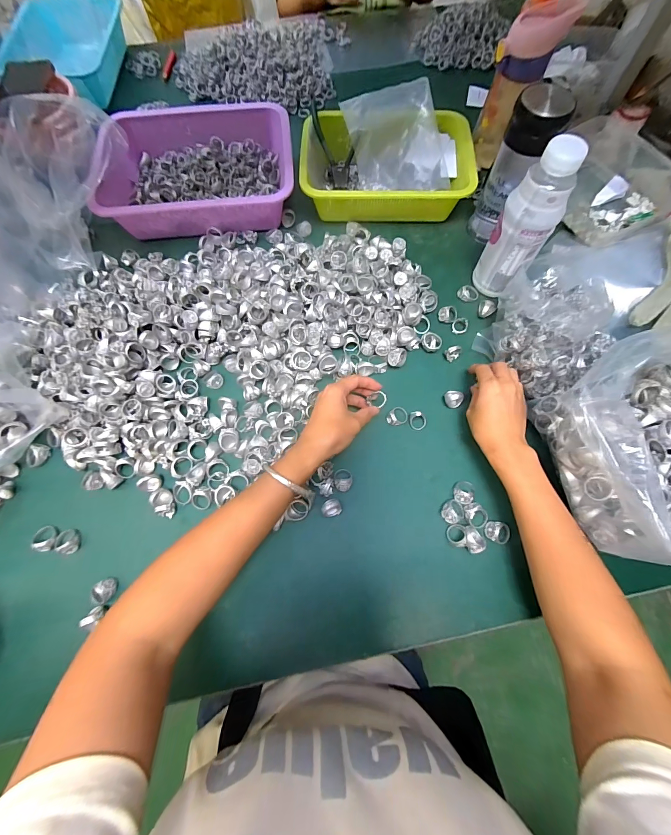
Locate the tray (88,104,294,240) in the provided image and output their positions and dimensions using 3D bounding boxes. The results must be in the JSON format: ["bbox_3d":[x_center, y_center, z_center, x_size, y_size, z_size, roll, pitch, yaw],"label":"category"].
[{"bbox_3d":[-0.222,-0.412,0.556,0.302,0.067,0.233,-6,71,-2],"label":"tray"}]

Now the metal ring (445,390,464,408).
[{"bbox_3d":[0.158,-0.027,0.454,0.023,0.016,0.023,0,71,0],"label":"metal ring"}]

